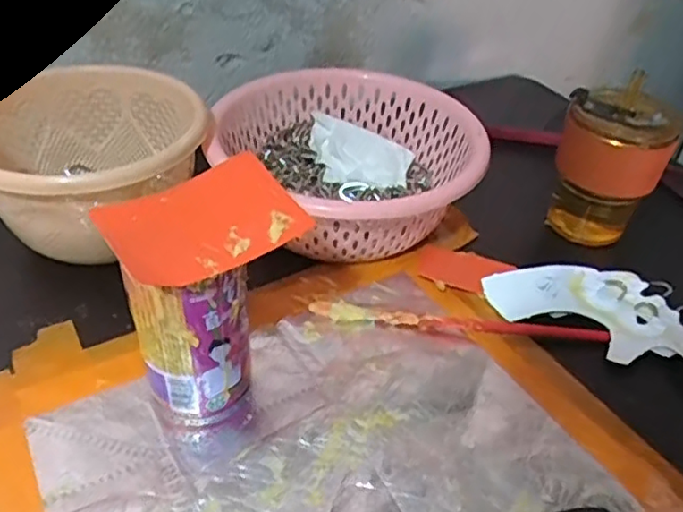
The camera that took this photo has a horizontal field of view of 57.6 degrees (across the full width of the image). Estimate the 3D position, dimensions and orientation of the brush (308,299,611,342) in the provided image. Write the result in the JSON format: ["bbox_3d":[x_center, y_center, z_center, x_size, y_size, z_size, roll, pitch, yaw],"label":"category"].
[{"bbox_3d":[0.088,0.048,0.457,0.216,0.015,0.015,4,38,-1],"label":"brush"}]

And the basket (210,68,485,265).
[{"bbox_3d":[0.004,-0.076,0.540,0.205,0.095,0.198,3,38,-3],"label":"basket"}]

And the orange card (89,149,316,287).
[{"bbox_3d":[-0.075,-0.020,0.334,0.099,0.014,0.077,-21,46,-28],"label":"orange card"}]

